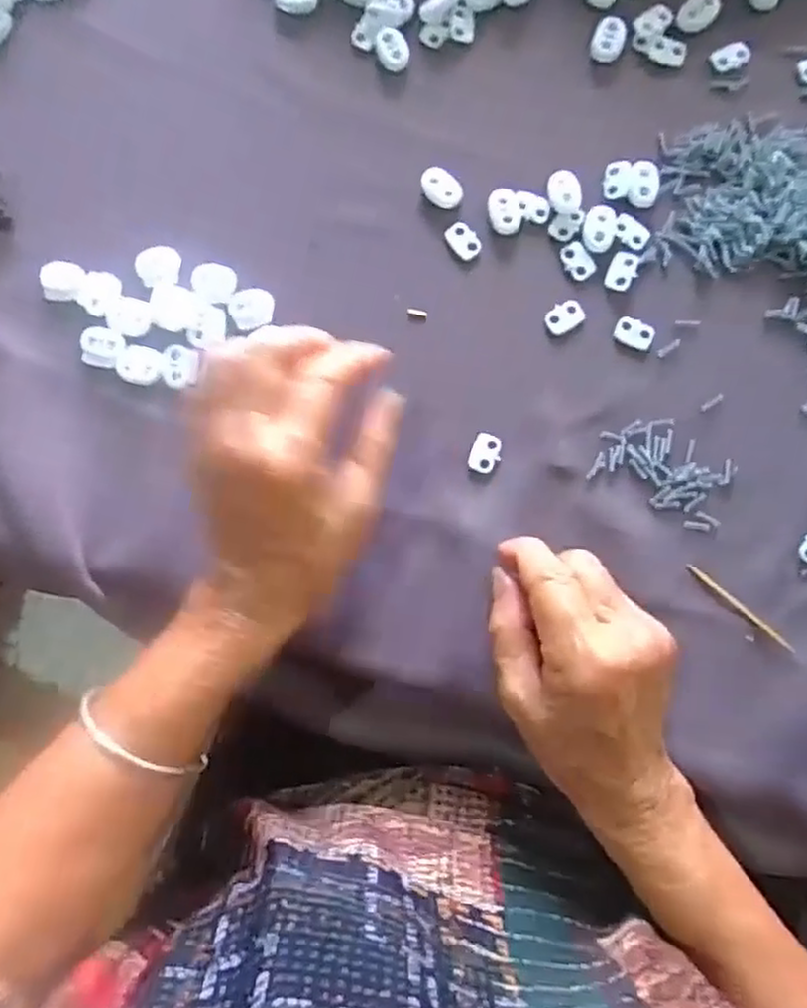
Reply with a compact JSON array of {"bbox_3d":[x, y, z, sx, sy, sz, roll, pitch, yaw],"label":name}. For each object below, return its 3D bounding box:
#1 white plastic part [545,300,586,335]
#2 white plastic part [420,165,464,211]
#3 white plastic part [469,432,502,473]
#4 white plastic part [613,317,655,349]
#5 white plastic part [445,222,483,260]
[{"bbox_3d":[0.081,-0.093,0.362,0.020,0.004,0.014,-30,87,0],"label":"white plastic part"},{"bbox_3d":[0.020,-0.161,0.370,0.023,0.004,0.017,44,89,3],"label":"white plastic part"},{"bbox_3d":[0.041,-0.025,0.359,0.014,0.004,0.020,12,87,2],"label":"white plastic part"},{"bbox_3d":[0.115,-0.085,0.359,0.019,0.004,0.013,25,88,3],"label":"white plastic part"},{"bbox_3d":[0.030,-0.133,0.366,0.013,0.004,0.019,-39,87,-1],"label":"white plastic part"}]

